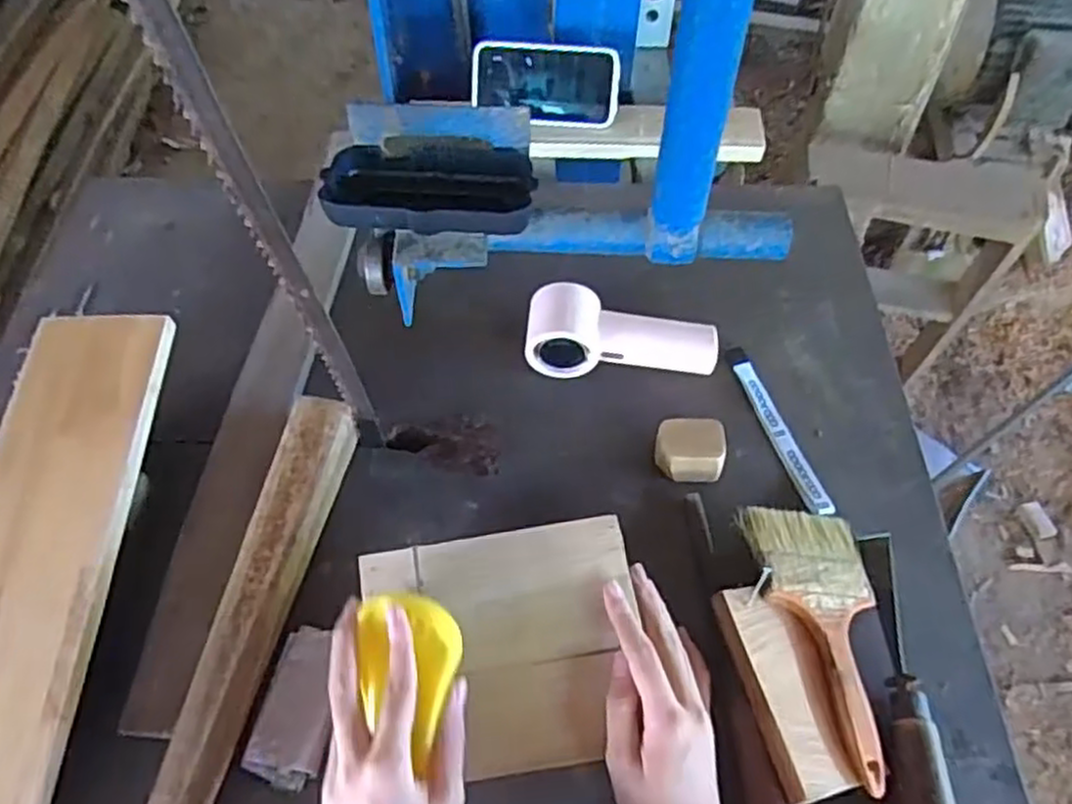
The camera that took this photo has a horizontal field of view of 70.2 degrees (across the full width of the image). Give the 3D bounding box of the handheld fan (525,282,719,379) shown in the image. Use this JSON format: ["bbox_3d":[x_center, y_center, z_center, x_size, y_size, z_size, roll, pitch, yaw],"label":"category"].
[{"bbox_3d":[0.074,-0.061,0.654,0.163,0.047,0.065,2,56,1],"label":"handheld fan"}]

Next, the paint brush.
[{"bbox_3d":[0.207,0.158,0.522,0.083,0.031,0.188,-8,56,-5],"label":"paint brush"}]

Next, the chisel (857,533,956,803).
[{"bbox_3d":[0.242,0.192,0.499,0.031,0.033,0.228,3,56,2],"label":"chisel"}]

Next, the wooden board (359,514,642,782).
[{"bbox_3d":[-0.018,0.154,0.478,0.163,0.007,0.143,-9,72,-3],"label":"wooden board"}]

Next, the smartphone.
[{"bbox_3d":[0.011,-0.343,0.828,0.156,0.082,0.013,5,29,5],"label":"smartphone"}]

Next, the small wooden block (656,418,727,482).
[{"bbox_3d":[0.121,0.038,0.599,0.051,0.035,0.038,2,56,2],"label":"small wooden block"}]

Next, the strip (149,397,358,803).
[{"bbox_3d":[-0.193,0.158,0.508,0.040,0.031,0.354,8,56,5],"label":"strip"}]

